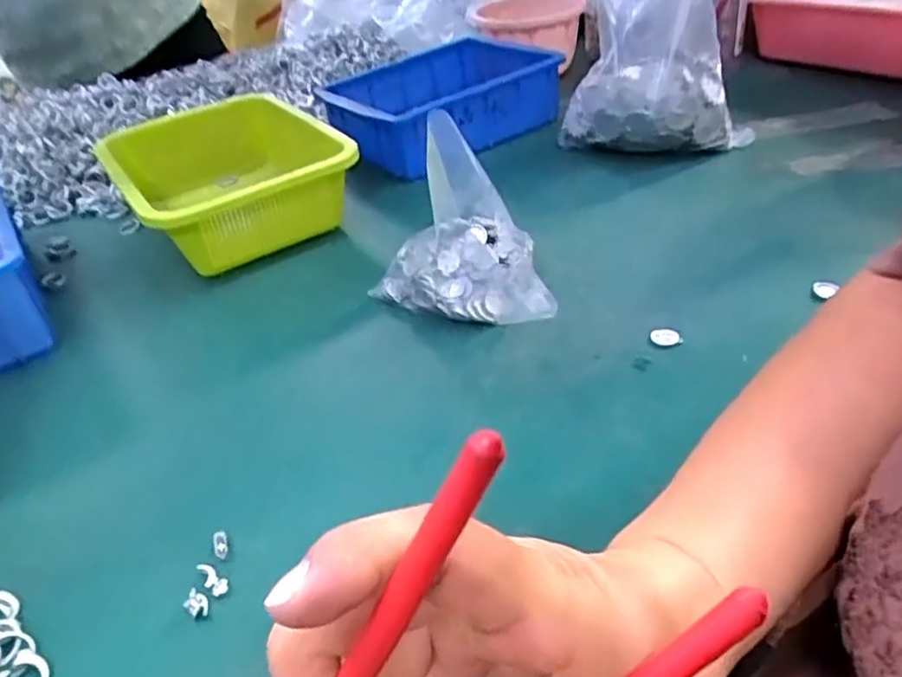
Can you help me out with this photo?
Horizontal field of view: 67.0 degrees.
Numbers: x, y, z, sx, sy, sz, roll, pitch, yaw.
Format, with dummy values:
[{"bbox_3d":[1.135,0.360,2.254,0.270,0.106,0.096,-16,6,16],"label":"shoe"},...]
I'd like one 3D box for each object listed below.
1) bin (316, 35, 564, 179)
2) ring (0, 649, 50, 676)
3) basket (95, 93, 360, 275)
[{"bbox_3d":[-0.019,-0.261,0.764,0.233,0.078,0.179,-34,45,-31],"label":"bin"},{"bbox_3d":[-0.194,0.155,0.308,0.021,0.005,0.023,-5,37,4],"label":"ring"},{"bbox_3d":[-0.212,-0.149,0.650,0.181,0.083,0.243,-25,41,-22],"label":"basket"}]

